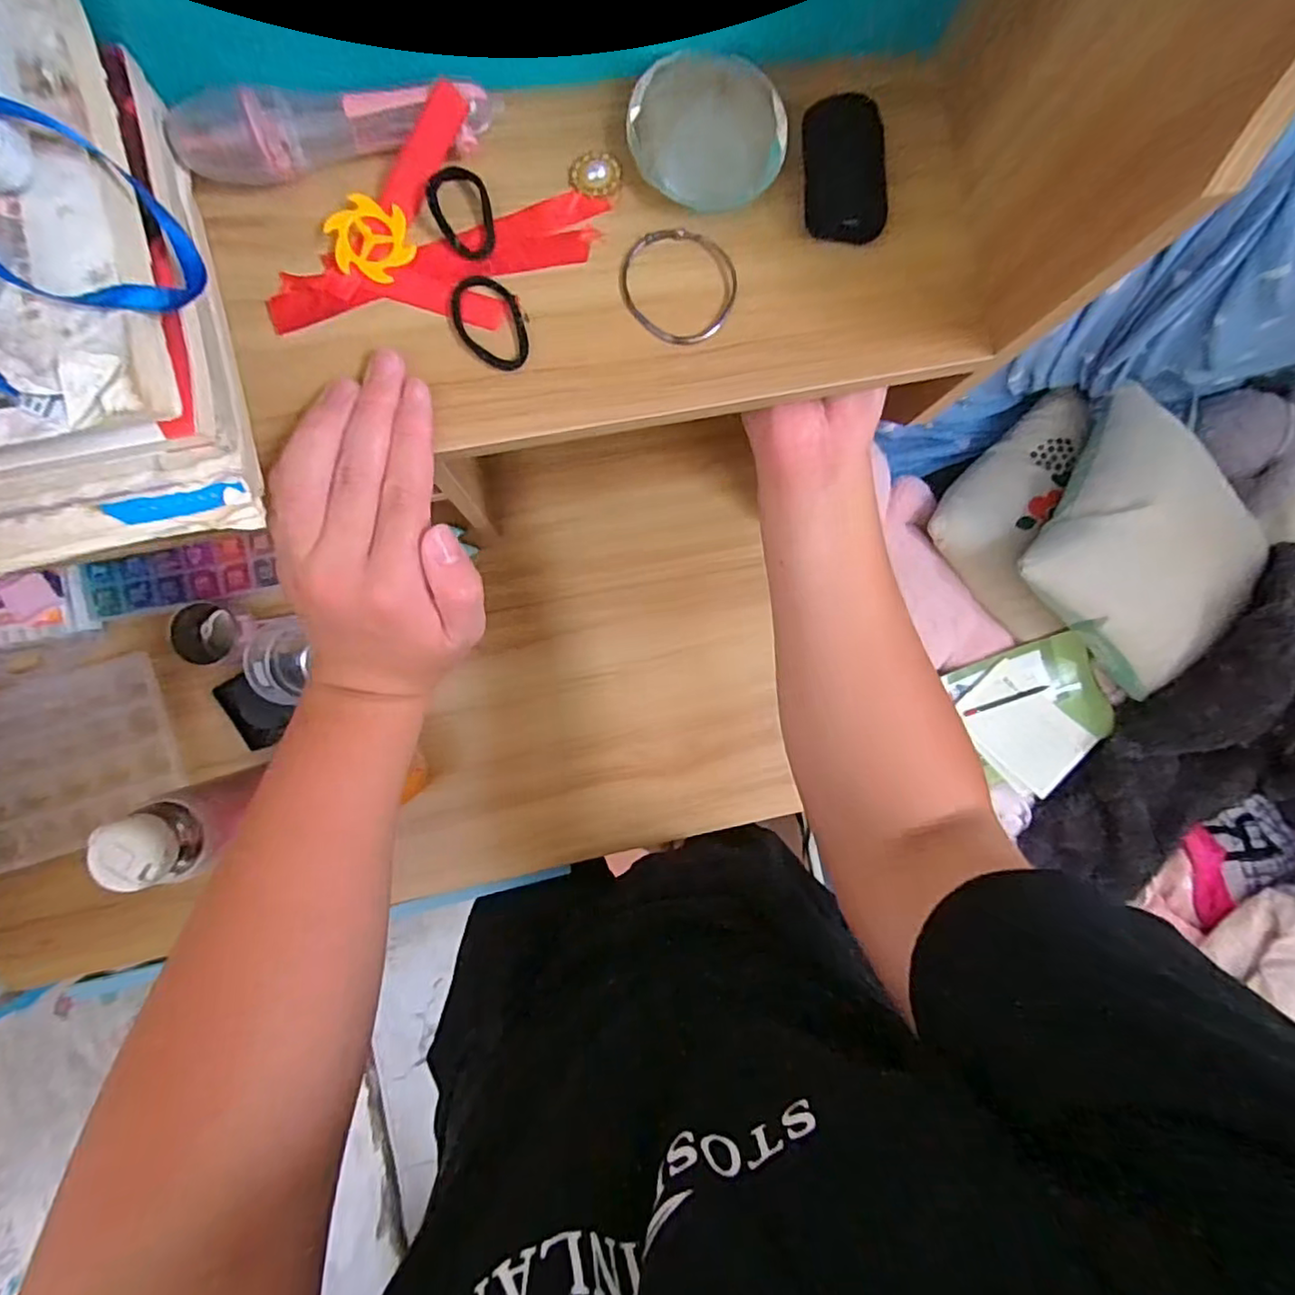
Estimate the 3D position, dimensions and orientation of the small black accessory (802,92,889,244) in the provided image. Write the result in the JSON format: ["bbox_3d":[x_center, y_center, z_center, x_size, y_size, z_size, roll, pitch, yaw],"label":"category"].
[{"bbox_3d":[0.098,-0.237,0.306,0.038,0.016,0.064,-4,88,-5],"label":"small black accessory"}]

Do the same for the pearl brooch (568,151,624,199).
[{"bbox_3d":[-0.026,-0.235,0.305,0.025,0.004,0.021,-9,88,-5],"label":"pearl brooch"}]

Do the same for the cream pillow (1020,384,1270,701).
[{"bbox_3d":[0.737,-0.157,0.896,0.305,0.128,0.347,34,85,-3],"label":"cream pillow"}]

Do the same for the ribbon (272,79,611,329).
[{"bbox_3d":[-0.099,-0.189,0.289,0.153,0.026,0.080,-43,91,-5],"label":"ribbon"}]

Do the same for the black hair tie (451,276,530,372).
[{"bbox_3d":[-0.077,-0.159,0.302,0.031,0.004,0.049,-34,91,-5],"label":"black hair tie"}]

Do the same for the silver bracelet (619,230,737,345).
[{"bbox_3d":[0.014,-0.182,0.311,0.058,0.007,0.054,0,88,-5],"label":"silver bracelet"}]

